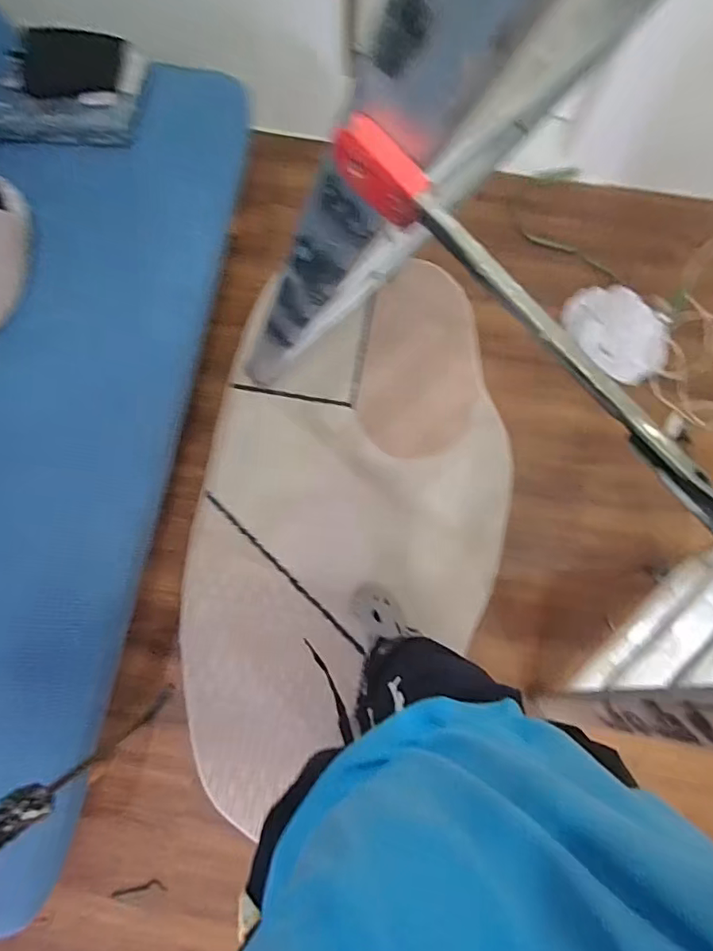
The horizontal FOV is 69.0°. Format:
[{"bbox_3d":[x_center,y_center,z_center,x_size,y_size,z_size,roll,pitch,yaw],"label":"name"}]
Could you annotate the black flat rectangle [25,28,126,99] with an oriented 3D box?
[{"bbox_3d":[-0.599,-0.883,1.116,0.204,0.018,0.138,-14,95,-24],"label":"black flat rectangle"}]

